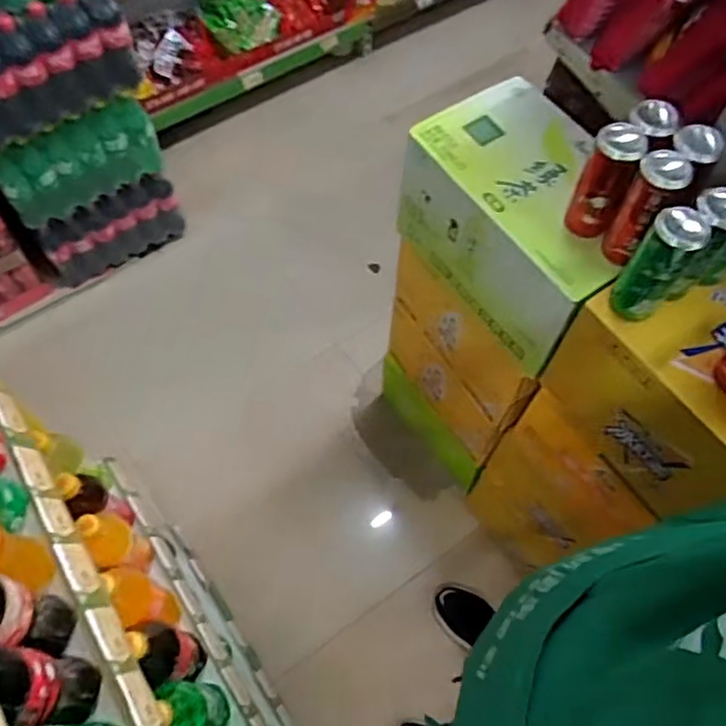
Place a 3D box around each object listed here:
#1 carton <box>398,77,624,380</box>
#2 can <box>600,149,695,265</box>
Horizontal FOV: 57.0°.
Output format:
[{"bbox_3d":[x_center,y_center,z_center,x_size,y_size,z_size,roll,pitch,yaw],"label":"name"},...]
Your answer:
[{"bbox_3d":[0.250,-0.207,0.988,0.224,0.204,0.336,-30,67,-15],"label":"carton"},{"bbox_3d":[0.322,-0.171,0.779,0.051,0.160,0.053,0,63,-1],"label":"can"}]

